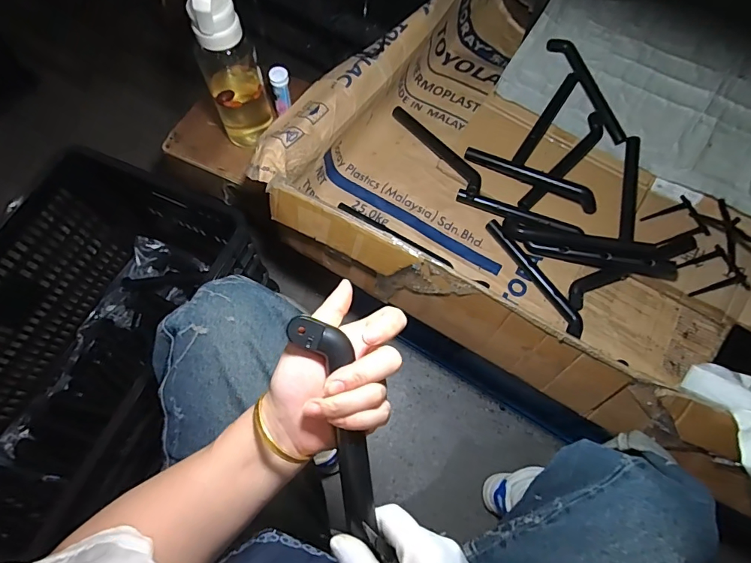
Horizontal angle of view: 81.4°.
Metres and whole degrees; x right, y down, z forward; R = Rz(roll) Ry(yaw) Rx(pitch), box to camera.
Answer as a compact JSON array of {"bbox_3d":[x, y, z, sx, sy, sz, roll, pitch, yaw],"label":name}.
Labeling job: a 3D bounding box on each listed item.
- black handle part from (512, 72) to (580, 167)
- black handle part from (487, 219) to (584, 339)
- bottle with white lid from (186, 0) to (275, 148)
[{"bbox_3d":[0.327,-0.310,0.840,0.023,0.022,0.216,33,84,11],"label":"black handle part"},{"bbox_3d":[0.274,-0.011,0.749,0.027,0.019,0.242,-30,72,-13],"label":"black handle part"},{"bbox_3d":[-0.236,-0.347,0.705,0.090,0.276,0.080,-22,71,-10],"label":"bottle with white lid"}]

